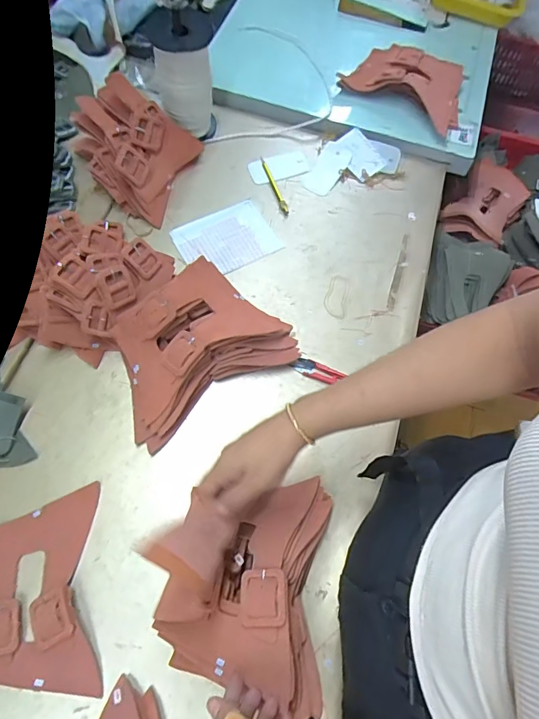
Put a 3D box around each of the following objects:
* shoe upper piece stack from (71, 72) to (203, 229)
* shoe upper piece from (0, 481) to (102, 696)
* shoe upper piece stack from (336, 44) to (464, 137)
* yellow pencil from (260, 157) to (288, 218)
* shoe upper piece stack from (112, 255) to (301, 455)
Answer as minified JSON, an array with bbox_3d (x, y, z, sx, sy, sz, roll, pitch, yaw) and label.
[{"bbox_3d":[-0.231,-0.345,0.704,0.182,0.116,0.169,21,67,6],"label":"shoe upper piece stack"},{"bbox_3d":[-0.263,0.260,0.494,0.128,0.029,0.206,-8,67,-6],"label":"shoe upper piece"},{"bbox_3d":[0.258,-0.518,0.816,0.222,0.045,0.168,27,68,9],"label":"shoe upper piece stack"},{"bbox_3d":[0.007,-0.293,0.745,0.011,0.007,0.119,-19,69,-11],"label":"yellow pencil"},{"bbox_3d":[-0.100,-0.025,0.595,0.240,0.077,0.168,-32,72,-15],"label":"shoe upper piece stack"}]

